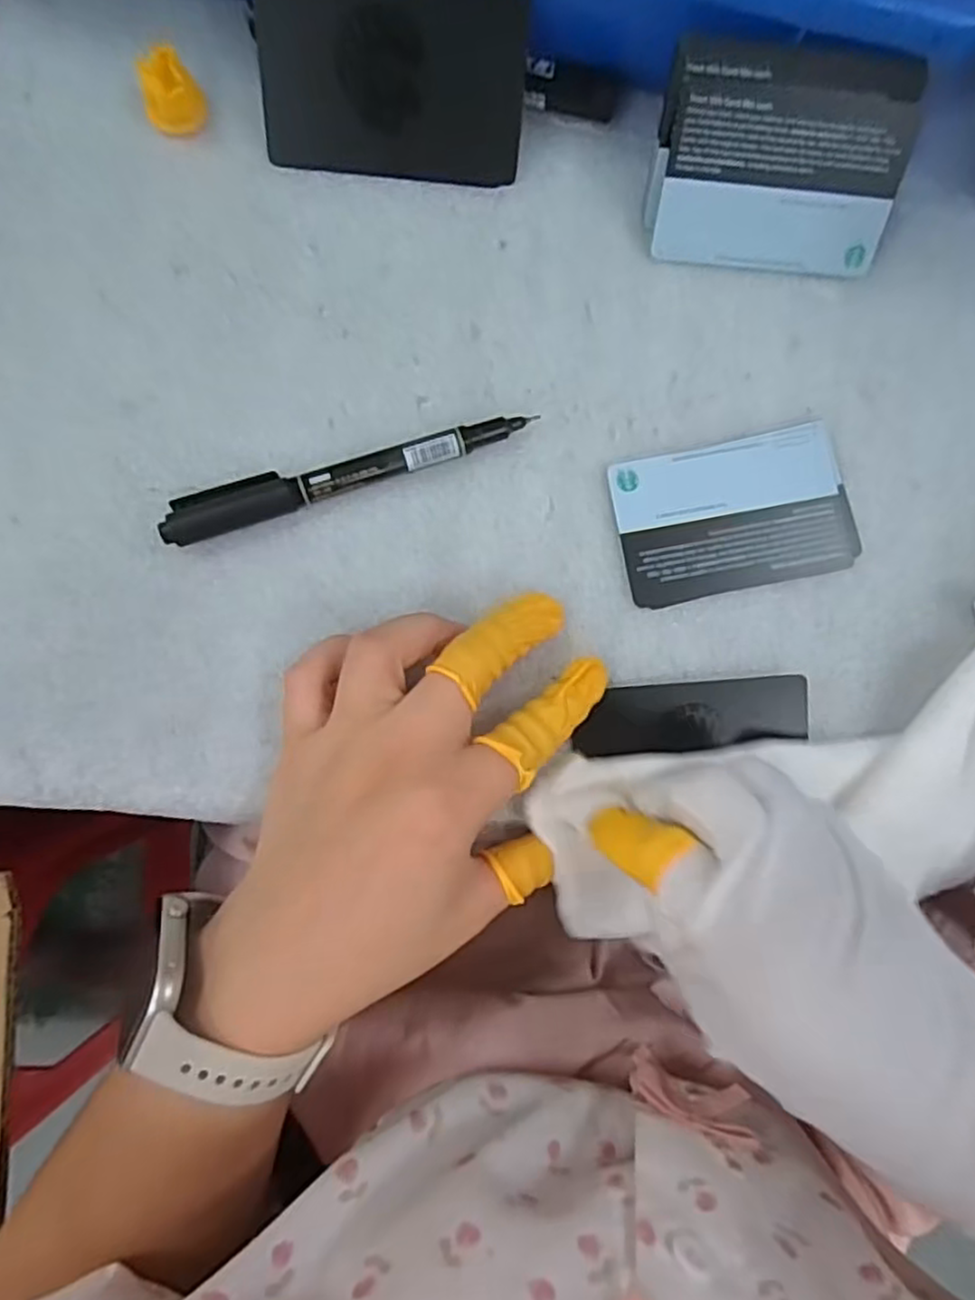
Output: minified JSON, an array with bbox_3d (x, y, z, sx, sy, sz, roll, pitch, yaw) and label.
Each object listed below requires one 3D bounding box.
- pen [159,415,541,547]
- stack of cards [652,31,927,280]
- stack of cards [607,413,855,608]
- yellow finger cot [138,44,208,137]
[{"bbox_3d":[-0.047,-0.061,0.251,0.129,0.012,0.016,-17,88,-6],"label":"pen"},{"bbox_3d":[0.104,-0.172,0.255,0.088,0.006,0.065,3,129,-5],"label":"stack of cards"},{"bbox_3d":[0.092,-0.050,0.267,0.087,0.004,0.055,-12,88,-5],"label":"stack of cards"},{"bbox_3d":[-0.109,-0.192,0.249,0.020,0.016,0.018,-22,89,-6],"label":"yellow finger cot"}]

